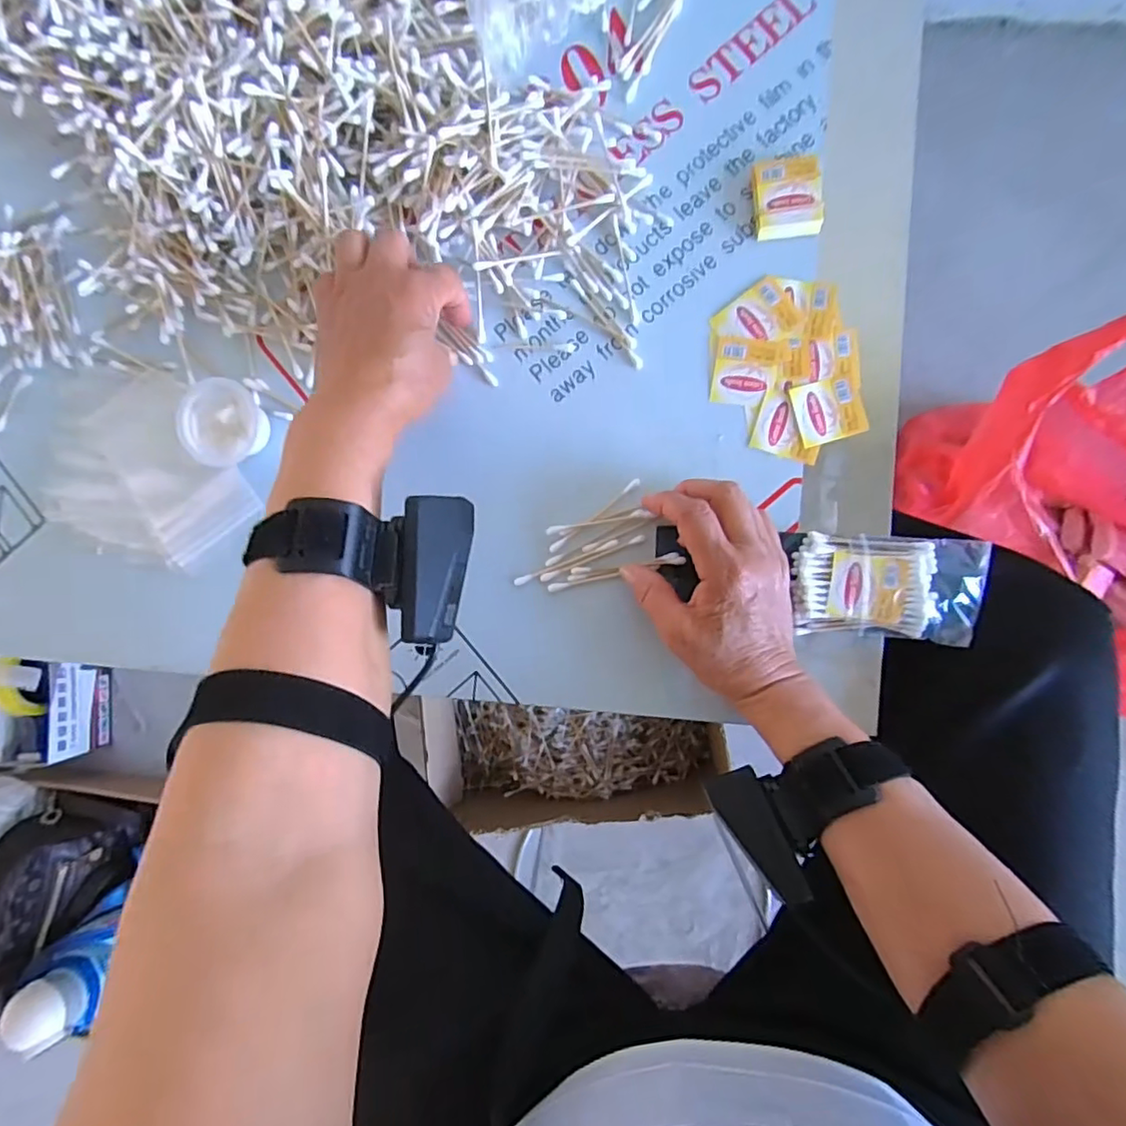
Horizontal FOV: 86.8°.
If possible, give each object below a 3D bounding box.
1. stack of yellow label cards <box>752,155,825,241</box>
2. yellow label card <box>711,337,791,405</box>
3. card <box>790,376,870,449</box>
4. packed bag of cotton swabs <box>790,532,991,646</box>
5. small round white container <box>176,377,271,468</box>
[{"bbox_3d":[0.145,-0.235,0.385,0.040,0.015,0.049,-6,90,2],"label":"stack of yellow label cards"},{"bbox_3d":[0.122,-0.125,0.386,0.045,0.004,0.044,7,90,2],"label":"yellow label card"},{"bbox_3d":[0.171,-0.098,0.381,0.043,0.004,0.039,-15,90,2],"label":"card"},{"bbox_3d":[0.203,0.015,0.371,0.112,0.026,0.063,3,90,2],"label":"packed bag of cotton swabs"},{"bbox_3d":[-0.224,-0.091,0.392,0.049,0.023,0.056,-26,89,2],"label":"small round white container"}]

